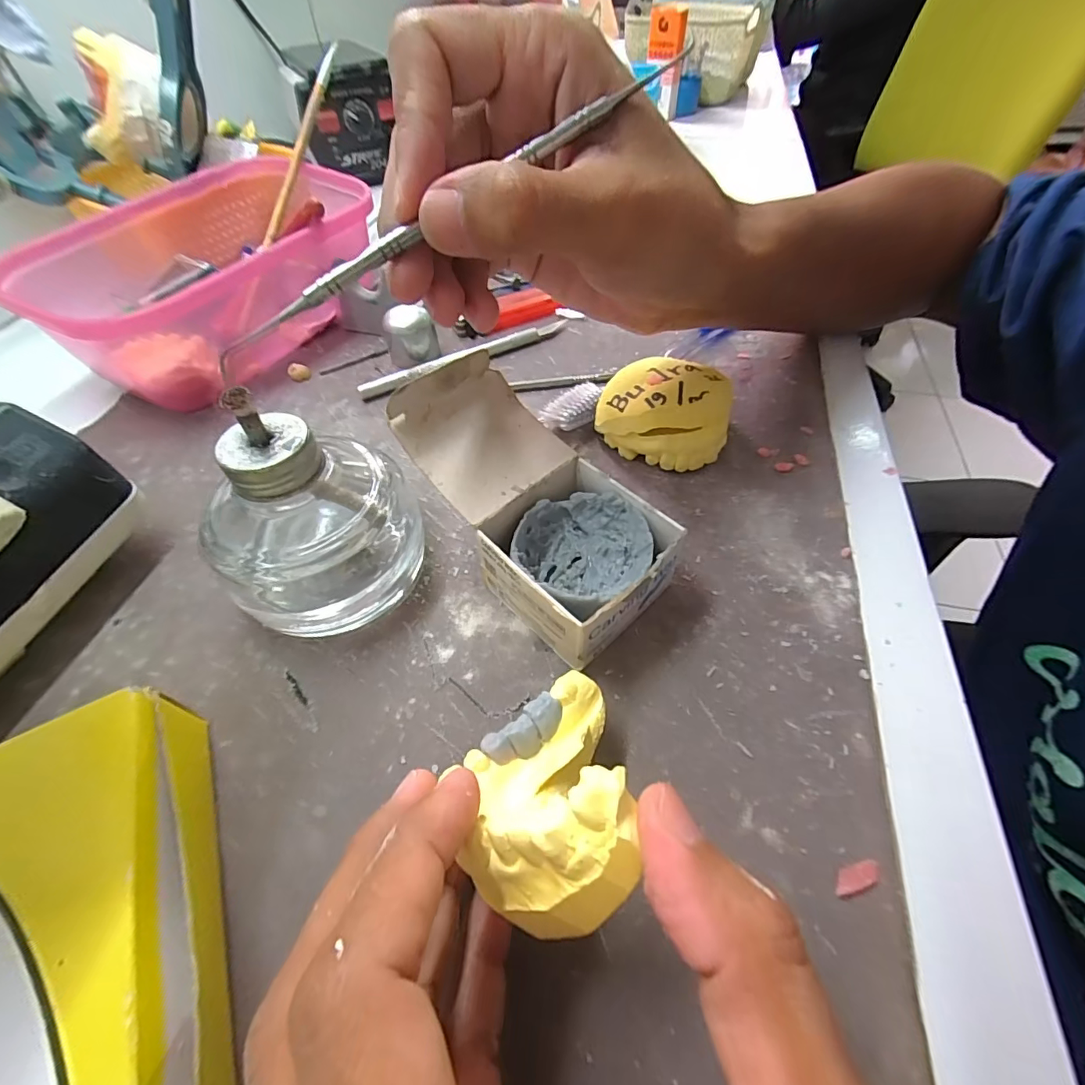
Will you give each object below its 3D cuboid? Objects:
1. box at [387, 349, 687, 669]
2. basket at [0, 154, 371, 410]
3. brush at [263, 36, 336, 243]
[{"bbox_3d":[-0.003,-0.013,0.180,0.058,0.063,0.107,-36,59,-23],"label":"box"},{"bbox_3d":[-0.193,-0.166,0.302,0.126,0.064,0.186,25,57,20],"label":"basket"},{"bbox_3d":[-0.161,-0.273,0.327,0.011,0.010,0.177,6,74,6],"label":"brush"}]

